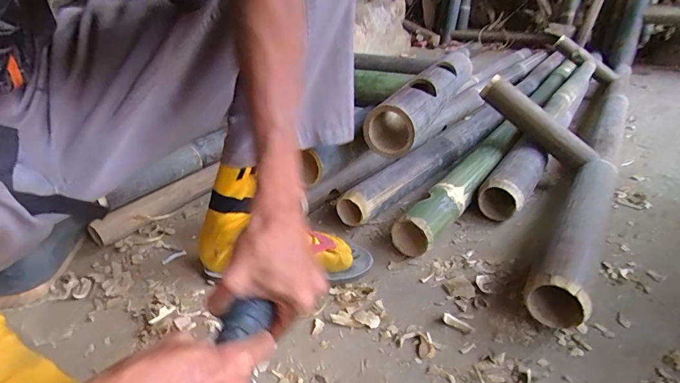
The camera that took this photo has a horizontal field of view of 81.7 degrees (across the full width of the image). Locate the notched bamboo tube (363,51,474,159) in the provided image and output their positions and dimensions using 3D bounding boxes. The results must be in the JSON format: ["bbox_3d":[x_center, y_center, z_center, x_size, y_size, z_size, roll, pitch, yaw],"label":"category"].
[{"bbox_3d":[0.146,-0.164,0.695,0.080,0.071,0.340,12,32,25],"label":"notched bamboo tube"}]

